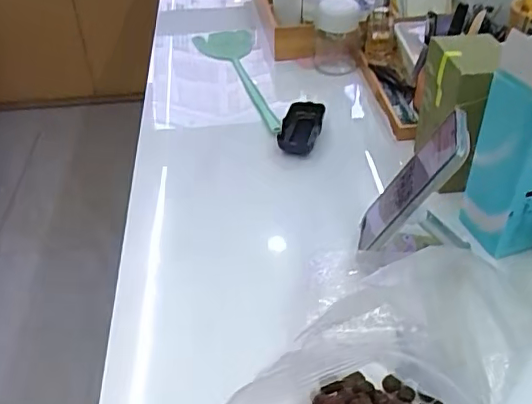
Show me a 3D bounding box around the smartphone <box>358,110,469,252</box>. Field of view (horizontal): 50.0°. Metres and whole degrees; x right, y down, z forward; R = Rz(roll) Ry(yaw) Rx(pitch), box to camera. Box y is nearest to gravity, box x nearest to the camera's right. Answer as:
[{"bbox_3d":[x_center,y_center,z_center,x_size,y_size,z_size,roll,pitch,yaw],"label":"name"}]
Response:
[{"bbox_3d":[0.139,-0.015,0.560,0.013,0.163,0.071,26,39,-12],"label":"smartphone"}]

